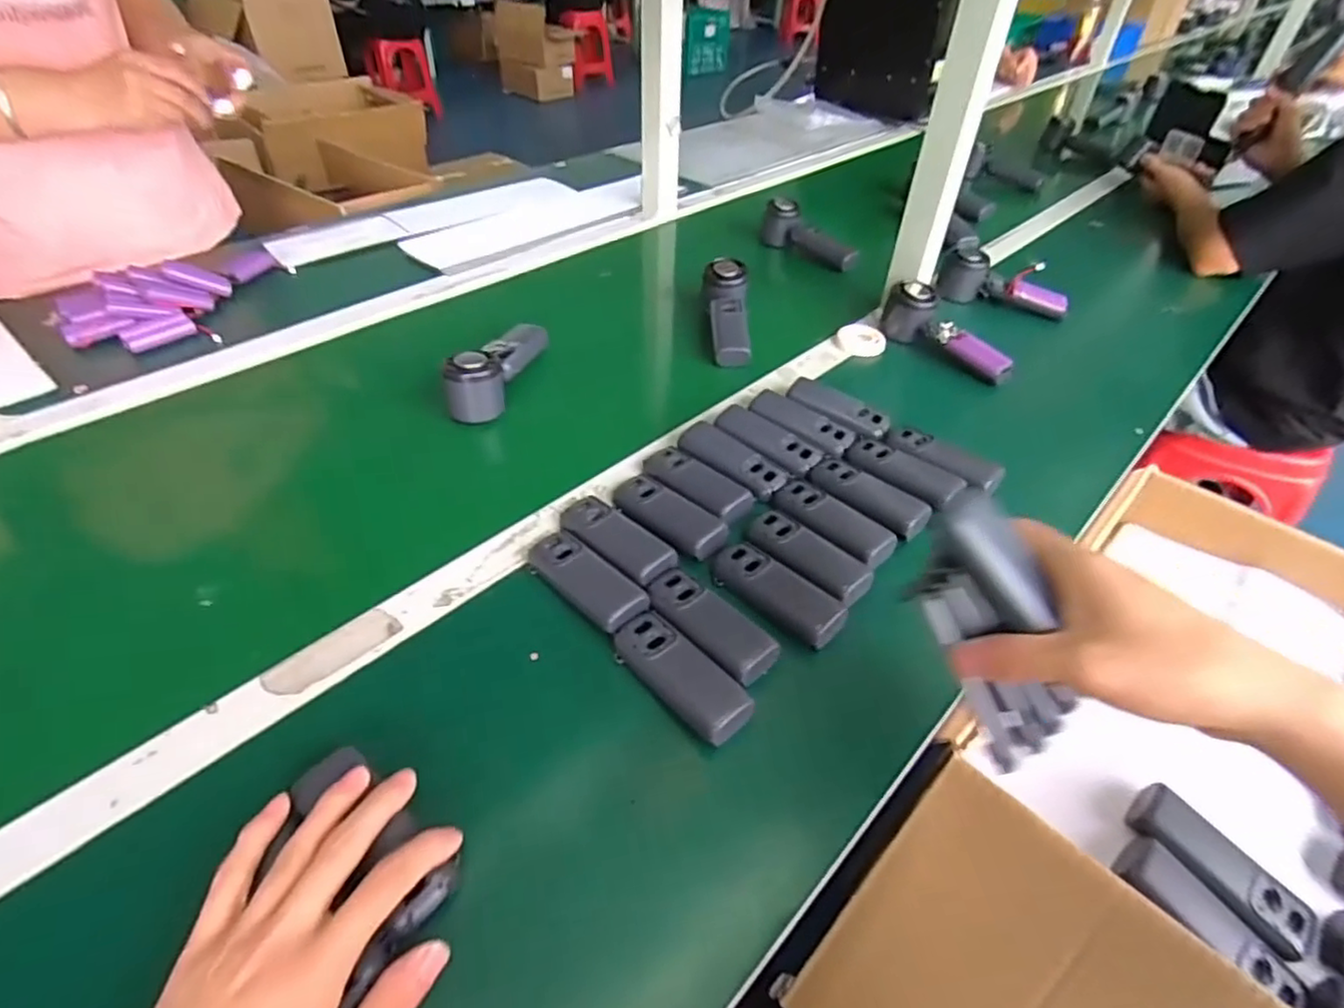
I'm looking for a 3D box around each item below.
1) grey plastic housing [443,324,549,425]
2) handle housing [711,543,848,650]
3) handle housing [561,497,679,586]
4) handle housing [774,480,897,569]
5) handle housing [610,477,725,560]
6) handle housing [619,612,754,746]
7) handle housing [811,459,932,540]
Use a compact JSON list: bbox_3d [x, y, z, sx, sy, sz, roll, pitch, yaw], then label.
[{"bbox_3d":[-0.178,-0.149,0.676,0.043,0.060,0.152,14,45,10],"label":"grey plastic housing"},{"bbox_3d":[0.078,0.065,0.493,0.106,0.016,0.041,33,51,27],"label":"handle housing"},{"bbox_3d":[-0.045,0.026,0.524,0.110,0.016,0.040,34,51,27],"label":"handle housing"},{"bbox_3d":[0.133,0.013,0.540,0.040,0.015,0.106,-26,51,-27],"label":"handle housing"},{"bbox_3d":[-0.004,0.006,0.545,0.108,0.015,0.040,32,51,26],"label":"handle housing"},{"bbox_3d":[0.005,0.112,0.438,0.041,0.013,0.108,-33,55,-32],"label":"handle housing"},{"bbox_3d":[0.169,-0.010,0.564,0.041,0.018,0.107,-28,52,-29],"label":"handle housing"}]

